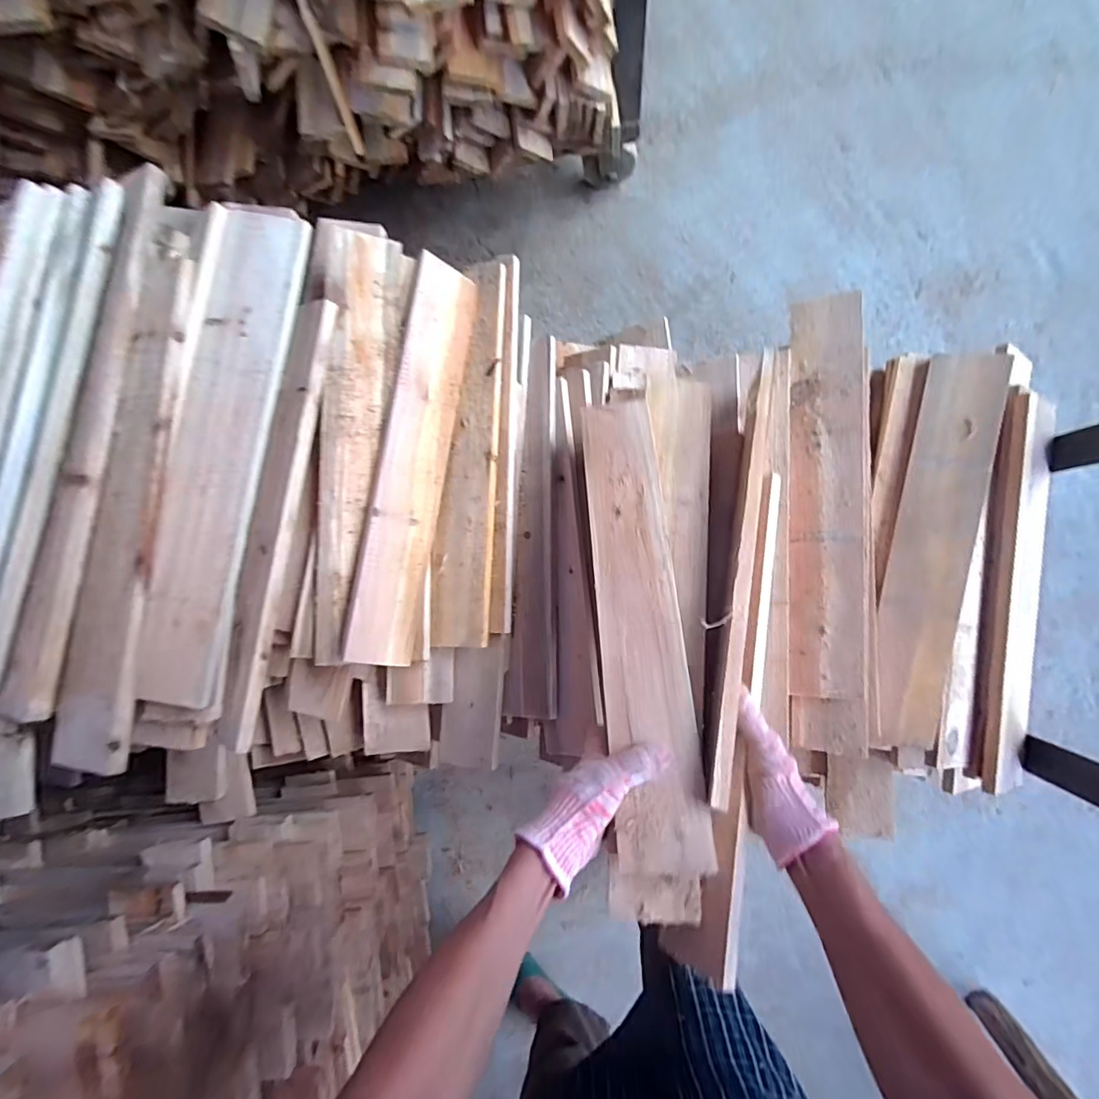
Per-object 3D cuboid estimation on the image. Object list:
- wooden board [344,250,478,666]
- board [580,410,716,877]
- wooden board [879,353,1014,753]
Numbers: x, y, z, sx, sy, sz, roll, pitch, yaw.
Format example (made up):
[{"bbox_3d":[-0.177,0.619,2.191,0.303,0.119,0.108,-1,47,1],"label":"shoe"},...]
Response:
[{"bbox_3d":[-0.162,-0.109,0.628,0.010,0.084,0.490,2,81,49],"label":"wooden board"},{"bbox_3d":[0.089,0.052,0.525,0.083,0.010,0.477,-7,68,9],"label":"board"},{"bbox_3d":[0.476,0.001,0.638,0.088,0.028,0.480,11,89,8],"label":"wooden board"}]

